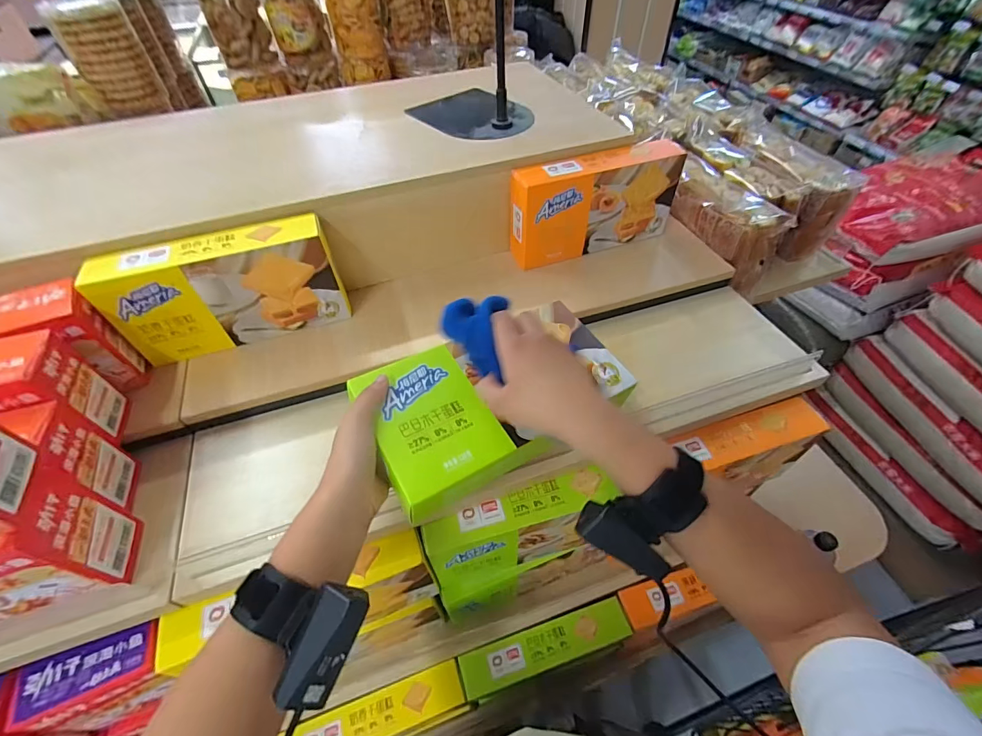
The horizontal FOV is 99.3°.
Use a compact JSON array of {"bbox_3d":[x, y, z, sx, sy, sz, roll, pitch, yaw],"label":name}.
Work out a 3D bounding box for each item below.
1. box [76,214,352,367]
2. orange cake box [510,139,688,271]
[{"bbox_3d":[-0.337,-0.100,0.546,0.262,0.138,0.056,-16,53,-12],"label":"box"},{"bbox_3d":[0.161,-0.258,0.656,0.276,0.131,0.055,-18,54,-13],"label":"orange cake box"}]

